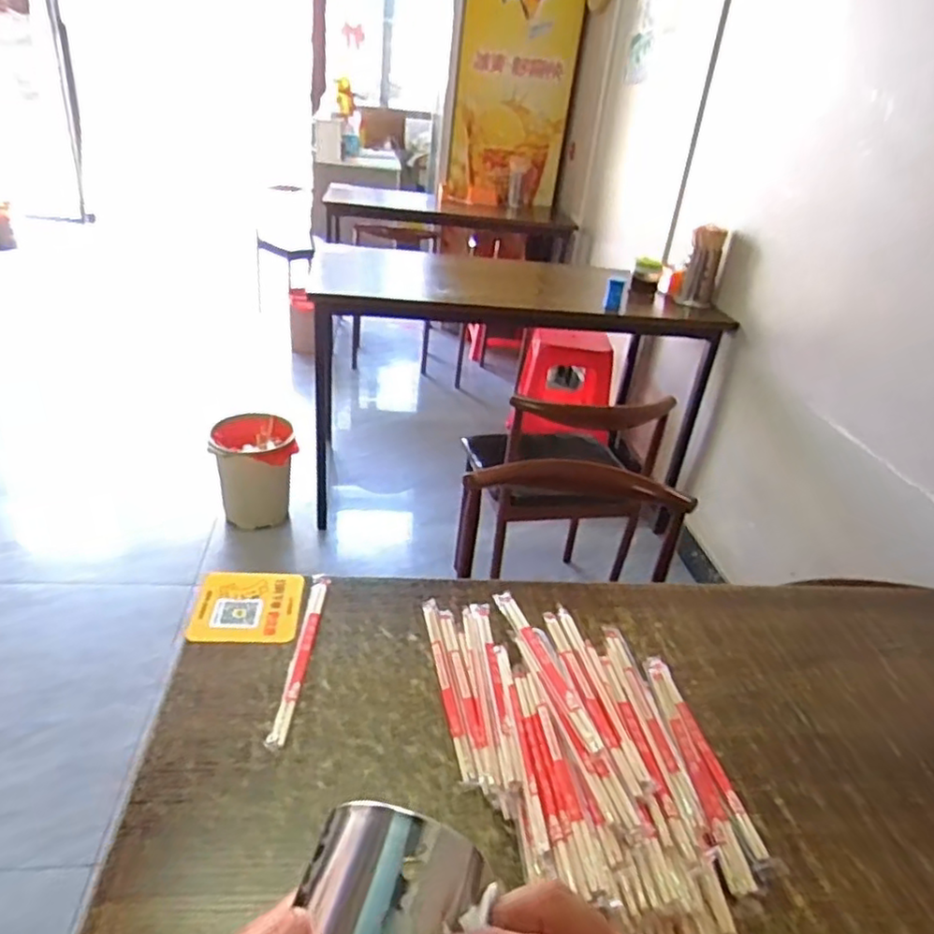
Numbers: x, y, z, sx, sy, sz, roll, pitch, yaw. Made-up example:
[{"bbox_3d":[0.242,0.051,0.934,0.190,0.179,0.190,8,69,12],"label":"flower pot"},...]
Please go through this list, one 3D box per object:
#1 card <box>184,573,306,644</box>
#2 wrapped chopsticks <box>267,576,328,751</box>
[{"bbox_3d":[-0.219,0.139,0.673,0.105,0.004,0.105,3,28,-9],"label":"card"},{"bbox_3d":[-0.153,0.171,0.627,0.018,0.009,0.217,5,30,-4],"label":"wrapped chopsticks"}]

